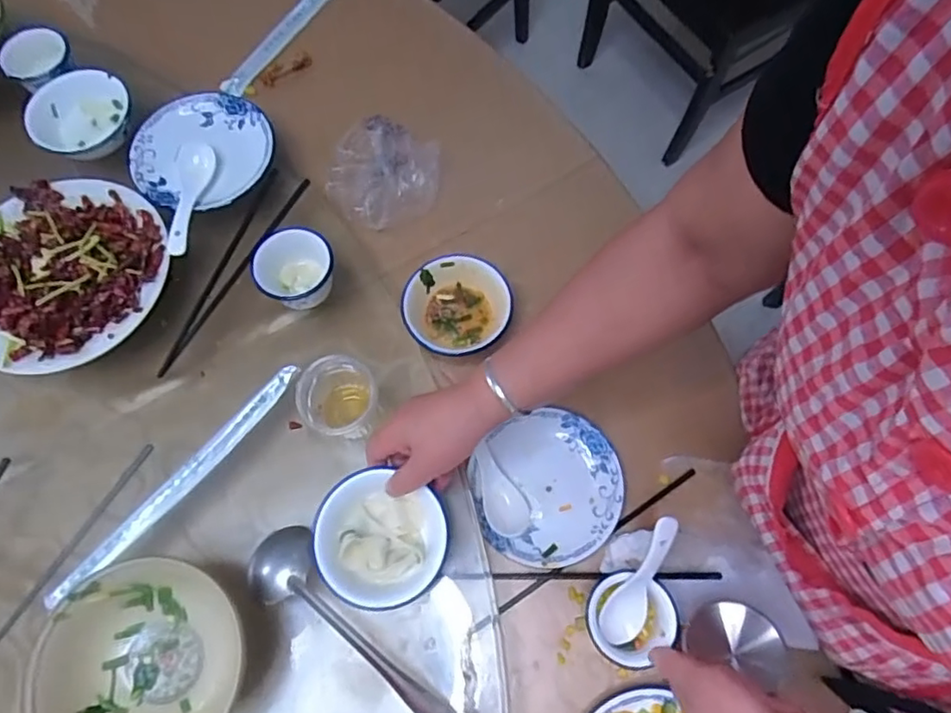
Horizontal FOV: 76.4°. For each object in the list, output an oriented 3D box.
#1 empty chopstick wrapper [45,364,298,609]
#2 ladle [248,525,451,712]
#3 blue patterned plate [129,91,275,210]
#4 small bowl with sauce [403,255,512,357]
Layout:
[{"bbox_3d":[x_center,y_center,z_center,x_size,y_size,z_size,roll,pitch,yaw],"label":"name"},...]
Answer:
[{"bbox_3d":[-0.274,0.117,0.563,0.024,0.012,0.287,39,74,13],"label":"empty chopstick wrapper"},{"bbox_3d":[-0.097,0.244,0.505,0.251,0.037,0.060,42,75,14],"label":"ladle"},{"bbox_3d":[-0.309,-0.229,0.690,0.155,0.036,0.142,0,70,0],"label":"blue patterned plate"},{"bbox_3d":[-0.021,-0.051,0.651,0.110,0.042,0.107,0,70,0],"label":"small bowl with sauce"}]

